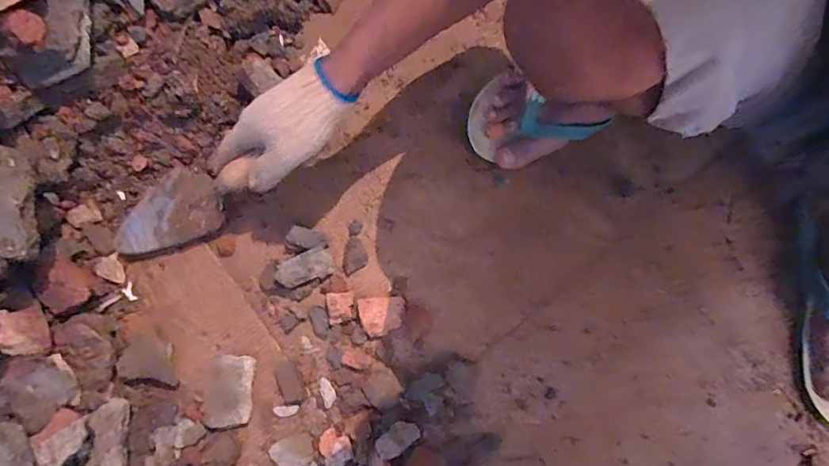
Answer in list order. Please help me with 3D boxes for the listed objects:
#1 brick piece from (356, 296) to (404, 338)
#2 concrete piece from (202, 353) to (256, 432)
[{"bbox_3d":[-0.036,0.093,0.554,0.050,0.025,0.041,-12,74,-1],"label":"brick piece"},{"bbox_3d":[-0.203,0.173,0.535,0.051,0.014,0.074,-3,74,1],"label":"concrete piece"}]

